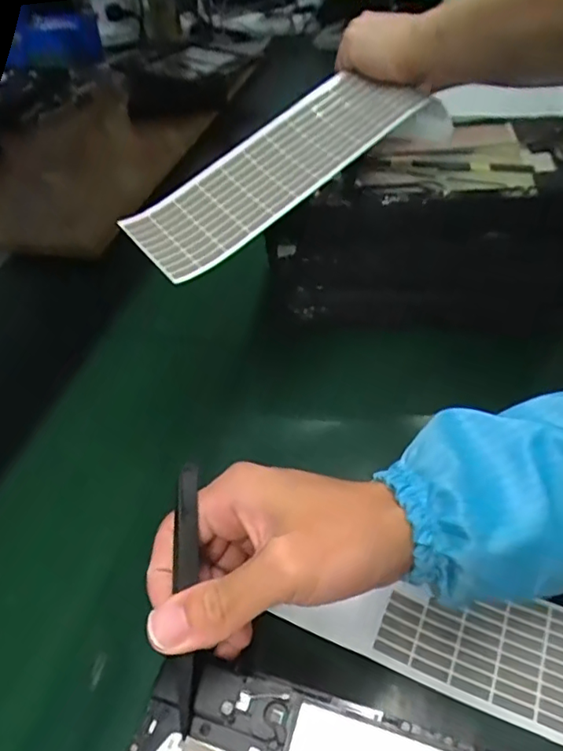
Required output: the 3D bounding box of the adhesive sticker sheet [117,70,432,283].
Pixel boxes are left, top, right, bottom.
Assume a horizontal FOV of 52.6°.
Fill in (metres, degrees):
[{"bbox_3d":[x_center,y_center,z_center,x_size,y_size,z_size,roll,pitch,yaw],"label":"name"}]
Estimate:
[{"bbox_3d":[-0.003,-0.149,0.405,0.223,0.011,0.073,-41,67,-12],"label":"adhesive sticker sheet"}]

